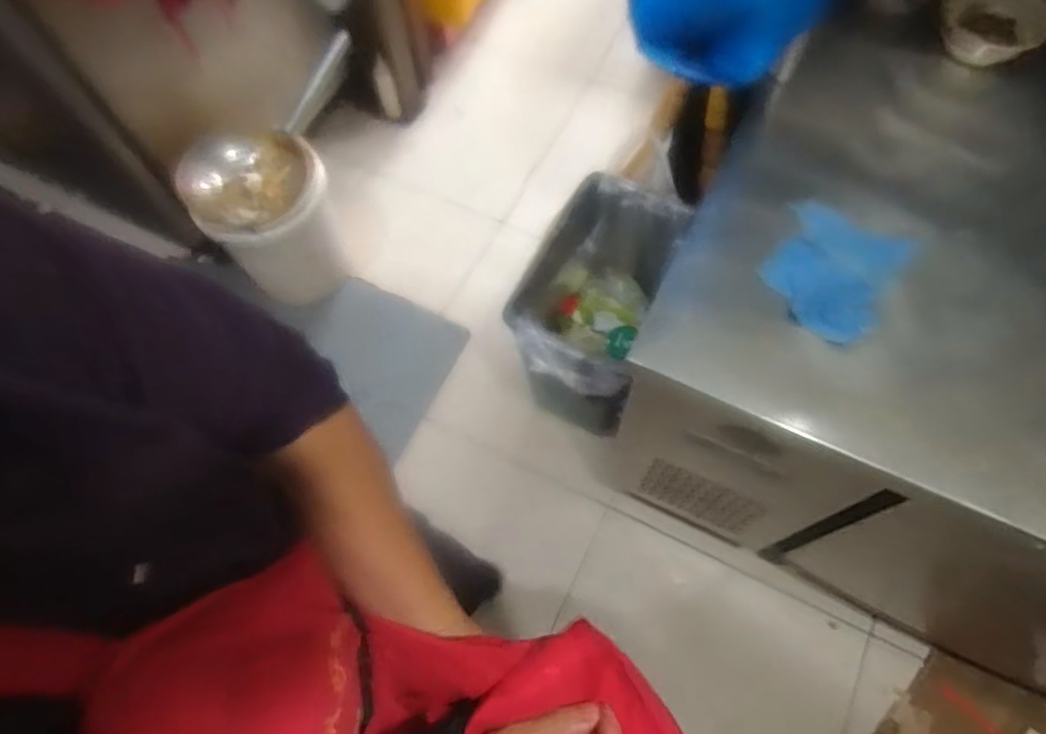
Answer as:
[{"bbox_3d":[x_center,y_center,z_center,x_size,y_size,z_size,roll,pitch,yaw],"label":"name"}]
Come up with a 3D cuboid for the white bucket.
[{"bbox_3d":[-0.584,-0.344,1.525,0.284,0.333,0.313,-39,73,-15],"label":"white bucket"}]

